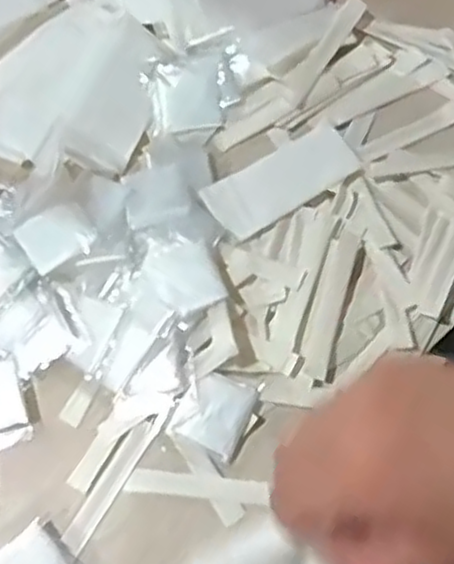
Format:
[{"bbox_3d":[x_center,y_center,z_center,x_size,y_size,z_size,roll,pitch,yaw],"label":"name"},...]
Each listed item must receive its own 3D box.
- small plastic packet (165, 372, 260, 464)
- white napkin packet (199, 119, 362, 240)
[{"bbox_3d":[-0.006,0.073,0.409,0.039,0.006,0.042,28,73,11],"label":"small plastic packet"},{"bbox_3d":[0.034,-0.066,0.457,0.097,0.006,0.045,-32,72,-9],"label":"white napkin packet"}]

